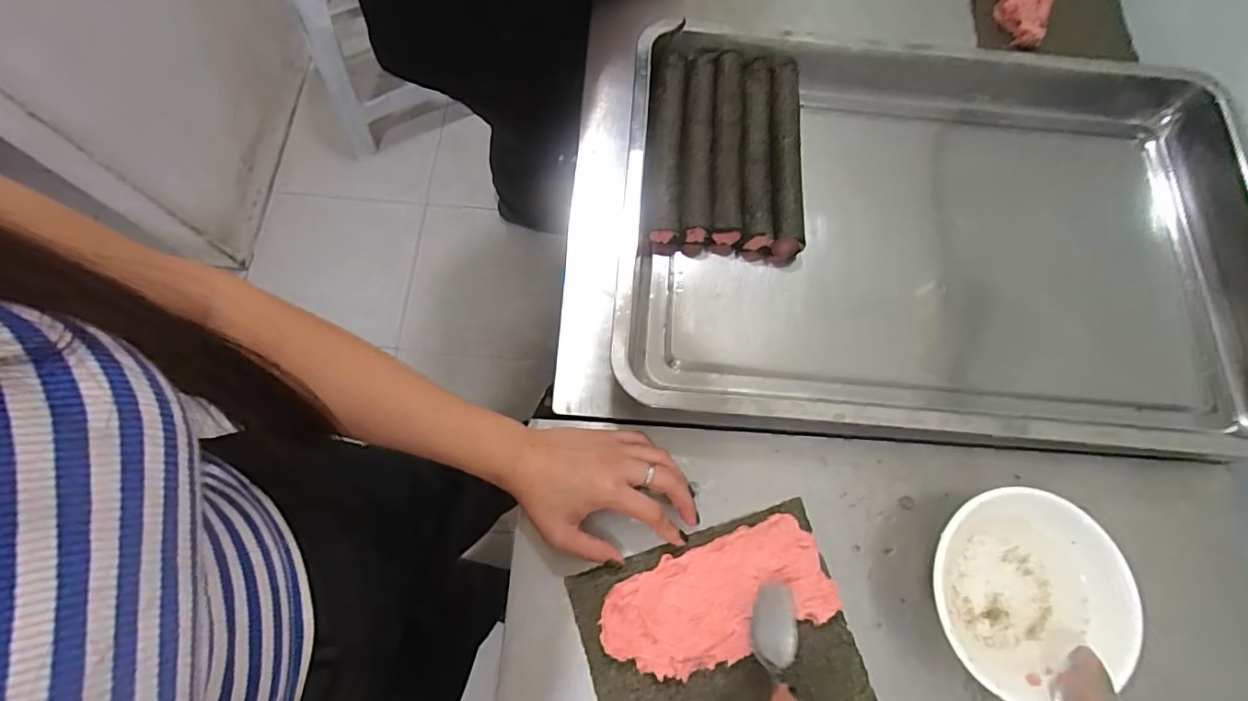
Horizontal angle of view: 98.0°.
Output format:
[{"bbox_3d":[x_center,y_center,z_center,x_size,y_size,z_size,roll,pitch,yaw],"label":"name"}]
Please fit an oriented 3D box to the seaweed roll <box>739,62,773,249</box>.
[{"bbox_3d":[0.124,-0.191,0.523,0.032,0.030,0.192,5,72,-7],"label":"seaweed roll"}]

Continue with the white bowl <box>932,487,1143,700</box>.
[{"bbox_3d":[0.293,0.178,0.405,0.135,0.048,0.135,1,72,-2],"label":"white bowl"}]

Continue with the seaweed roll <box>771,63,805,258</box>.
[{"bbox_3d":[0.151,-0.184,0.514,0.030,0.035,0.188,4,72,-7],"label":"seaweed roll"}]

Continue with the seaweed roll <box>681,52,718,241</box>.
[{"bbox_3d":[0.069,-0.195,0.515,0.028,0.032,0.187,6,72,-7],"label":"seaweed roll"}]

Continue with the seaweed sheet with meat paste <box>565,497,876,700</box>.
[{"bbox_3d":[0.074,0.225,0.396,0.193,0.018,0.173,-17,73,-7],"label":"seaweed sheet with meat paste"}]

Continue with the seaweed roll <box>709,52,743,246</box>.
[{"bbox_3d":[0.098,-0.198,0.526,0.028,0.034,0.194,6,72,-7],"label":"seaweed roll"}]

